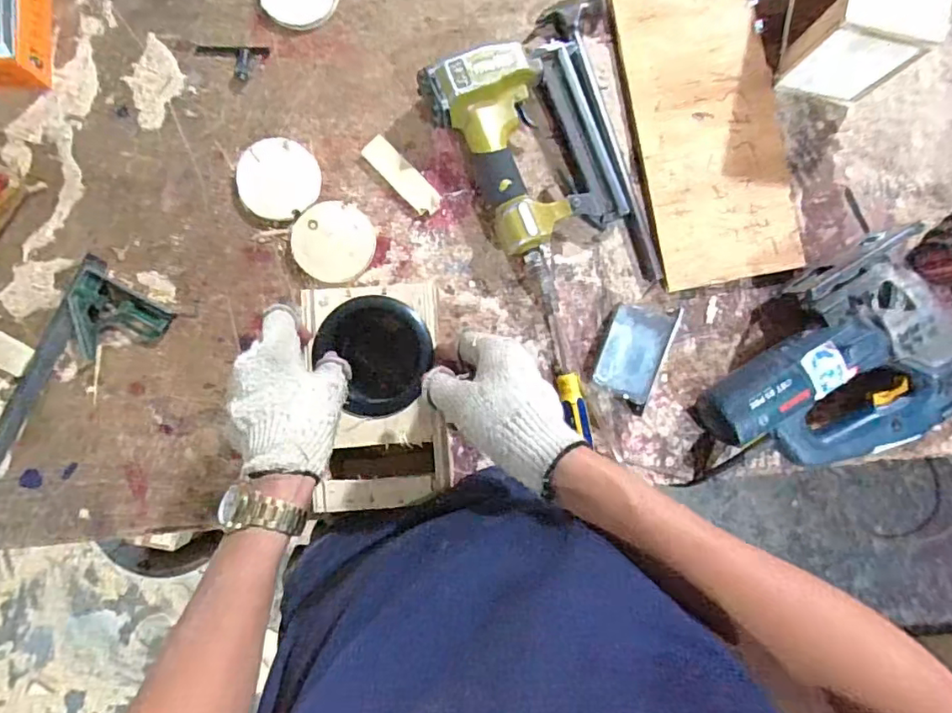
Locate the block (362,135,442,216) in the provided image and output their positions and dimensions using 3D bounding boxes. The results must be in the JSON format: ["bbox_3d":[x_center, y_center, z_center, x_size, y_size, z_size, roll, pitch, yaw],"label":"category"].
[{"bbox_3d":[-0.076,-0.185,0.584,0.028,0.012,0.093,-44,90,-3],"label":"block"}]

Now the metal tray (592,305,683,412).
[{"bbox_3d":[0.161,-0.007,0.577,0.061,0.032,0.106,21,87,-1],"label":"metal tray"}]

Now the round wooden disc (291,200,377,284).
[{"bbox_3d":[-0.146,-0.118,0.578,0.081,0.005,0.080,0,88,-2],"label":"round wooden disc"}]

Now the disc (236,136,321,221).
[{"bbox_3d":[-0.203,-0.182,0.579,0.081,0.011,0.080,0,88,-2],"label":"disc"}]

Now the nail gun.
[{"bbox_3d":[0.060,-0.213,0.561,0.155,0.054,0.199,-26,89,-2],"label":"nail gun"}]

